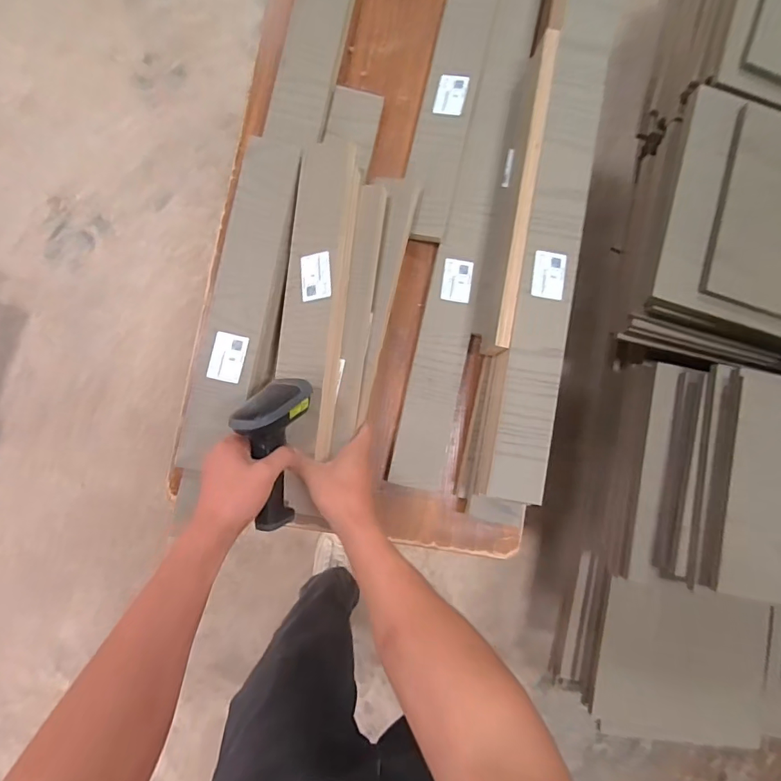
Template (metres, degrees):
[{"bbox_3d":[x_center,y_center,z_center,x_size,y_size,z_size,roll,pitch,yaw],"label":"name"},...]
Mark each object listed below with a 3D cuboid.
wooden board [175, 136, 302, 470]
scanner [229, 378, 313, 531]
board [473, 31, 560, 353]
[{"bbox_3d":[-0.191,-0.115,0.616,0.089,0.025,0.427,11,88,-9],"label":"wooden board"},{"bbox_3d":[-0.133,0.070,0.516,0.077,0.060,0.165,4,92,-9],"label":"scanner"},{"bbox_3d":[0.169,-0.267,0.644,0.025,0.081,0.432,10,86,-5],"label":"board"}]

